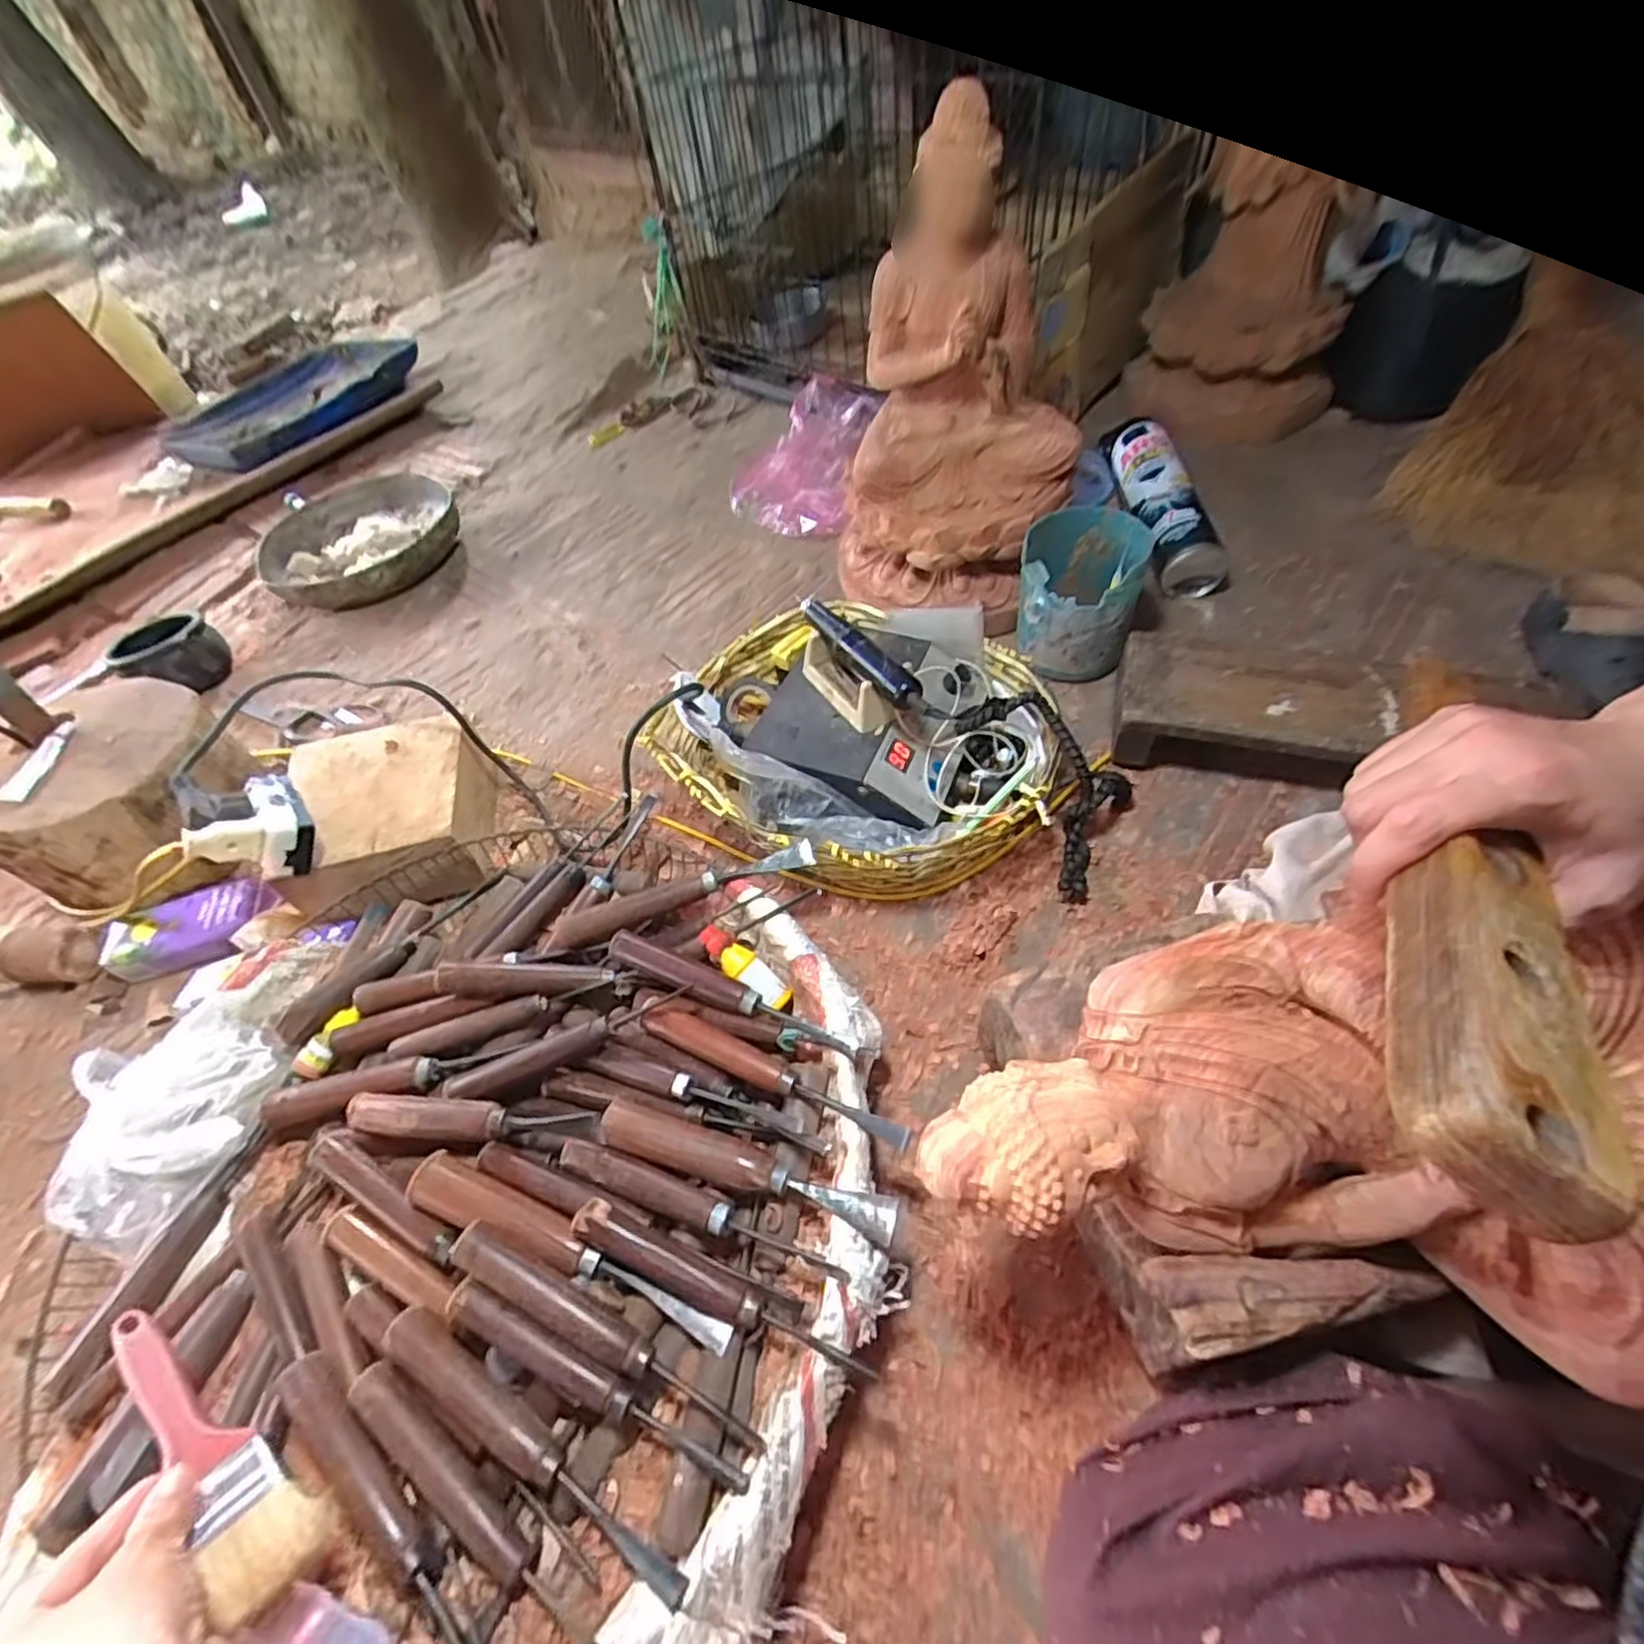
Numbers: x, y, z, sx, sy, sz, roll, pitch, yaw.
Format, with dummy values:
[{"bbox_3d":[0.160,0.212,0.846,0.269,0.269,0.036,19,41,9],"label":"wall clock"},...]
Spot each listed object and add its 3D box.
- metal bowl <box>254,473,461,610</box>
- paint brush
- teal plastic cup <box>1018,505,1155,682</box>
[{"bbox_3d":[-0.609,-0.375,0.961,0.249,0.054,0.252,-1,56,2],"label":"metal bowl"},{"bbox_3d":[-0.296,0.296,0.345,0.173,0.020,0.039,18,15,27],"label":"paint brush"},{"bbox_3d":[0.250,-0.226,0.713,0.109,0.117,0.122,12,57,16],"label":"teal plastic cup"}]

